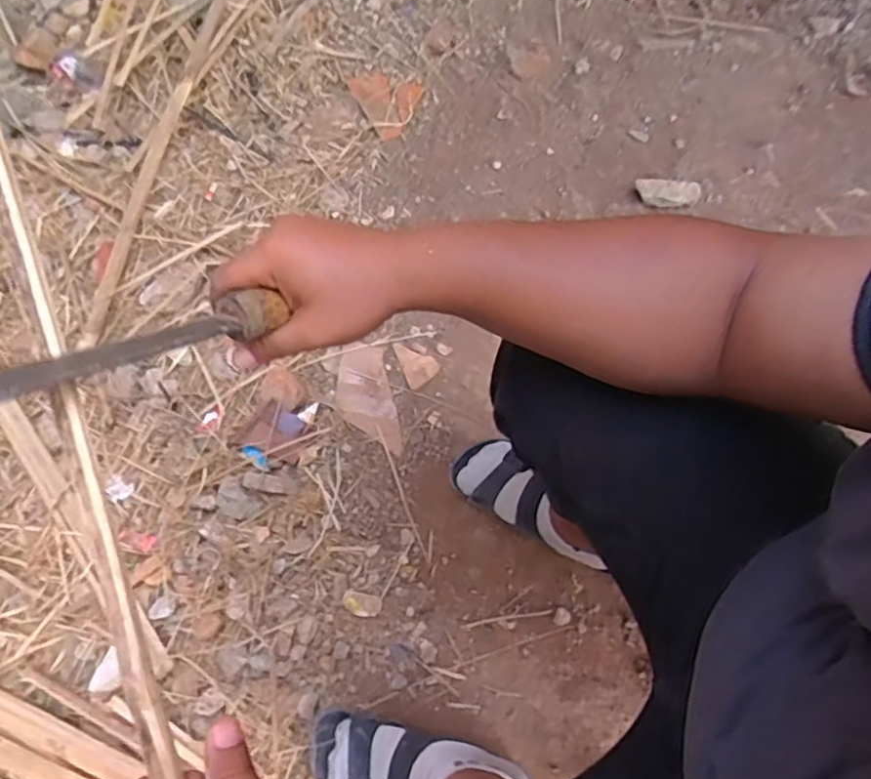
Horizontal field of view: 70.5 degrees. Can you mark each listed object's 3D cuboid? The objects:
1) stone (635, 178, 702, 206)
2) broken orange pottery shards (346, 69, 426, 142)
[{"bbox_3d":[0.372,-0.316,0.982,0.096,0.039,0.032,6,68,9],"label":"stone"},{"bbox_3d":[-0.078,-0.533,1.135,0.116,0.009,0.157,-24,71,-9],"label":"broken orange pottery shards"}]

